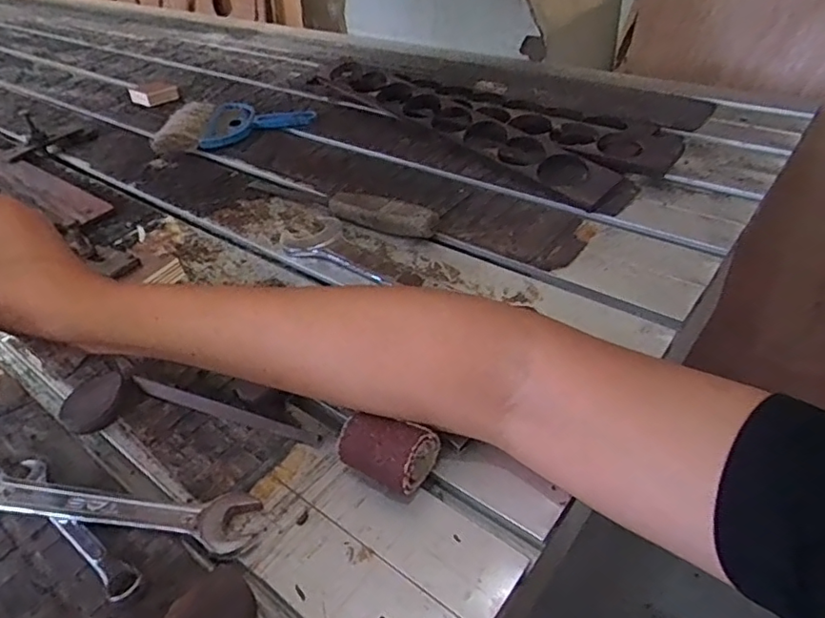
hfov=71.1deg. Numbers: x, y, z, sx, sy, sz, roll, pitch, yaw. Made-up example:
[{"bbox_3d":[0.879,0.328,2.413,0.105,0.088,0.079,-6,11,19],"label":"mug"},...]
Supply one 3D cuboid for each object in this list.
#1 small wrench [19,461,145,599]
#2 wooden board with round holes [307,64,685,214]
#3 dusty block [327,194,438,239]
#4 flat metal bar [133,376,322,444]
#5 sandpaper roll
[{"bbox_3d":[-0.186,0.118,0.319,0.126,0.010,0.015,26,50,33],"label":"small wrench"},{"bbox_3d":[0.070,-0.238,0.681,0.174,0.029,0.480,-35,50,-29],"label":"wooden board with round holes"},{"bbox_3d":[-0.030,-0.088,0.529,0.110,0.022,0.028,17,46,26],"label":"dusty block"},{"bbox_3d":[-0.123,0.065,0.374,0.142,0.008,0.010,11,44,21],"label":"flat metal bar"},{"bbox_3d":[-0.014,0.079,0.325,0.050,0.034,0.032,14,45,23],"label":"sandpaper roll"}]

